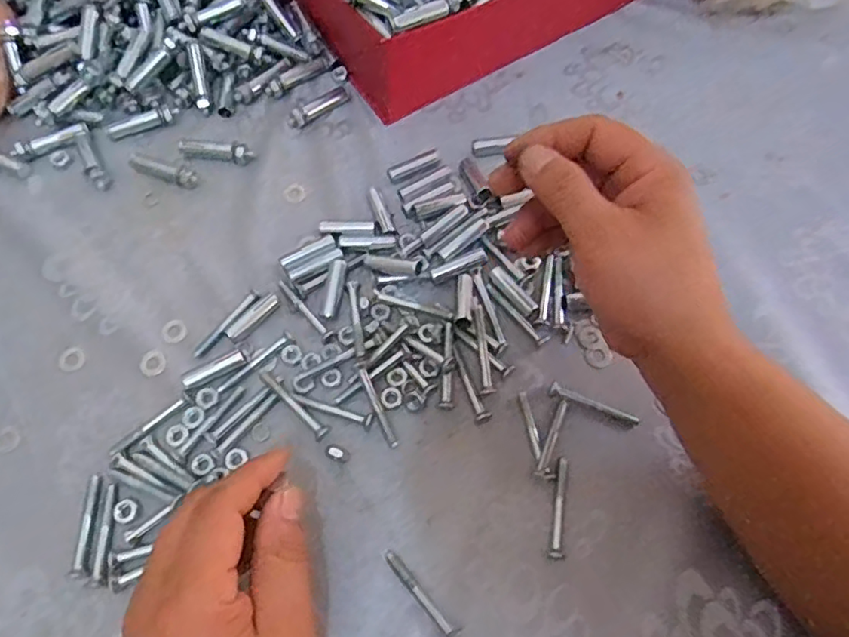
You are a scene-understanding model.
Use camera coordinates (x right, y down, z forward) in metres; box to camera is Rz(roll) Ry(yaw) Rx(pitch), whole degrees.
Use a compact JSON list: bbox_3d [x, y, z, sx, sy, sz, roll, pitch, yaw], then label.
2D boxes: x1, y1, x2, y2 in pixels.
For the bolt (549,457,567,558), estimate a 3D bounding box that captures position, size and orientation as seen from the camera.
[{"bbox_3d":[0.077,0.108,0.342,0.009,0.010,0.054,6,67,1],"label":"bolt"}]

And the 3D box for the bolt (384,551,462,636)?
[{"bbox_3d":[-0.002,0.149,0.323,0.009,0.010,0.055,-37,73,-16],"label":"bolt"}]

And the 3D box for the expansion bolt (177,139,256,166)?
[{"bbox_3d":[-0.156,-0.125,0.440,0.057,0.012,0.015,9,67,2],"label":"expansion bolt"}]

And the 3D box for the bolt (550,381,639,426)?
[{"bbox_3d":[0.104,0.053,0.366,0.056,0.006,0.008,19,68,6],"label":"bolt"}]

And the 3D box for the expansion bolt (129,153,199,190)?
[{"bbox_3d":[-0.190,-0.110,0.430,0.057,0.010,0.017,25,69,8],"label":"expansion bolt"}]

